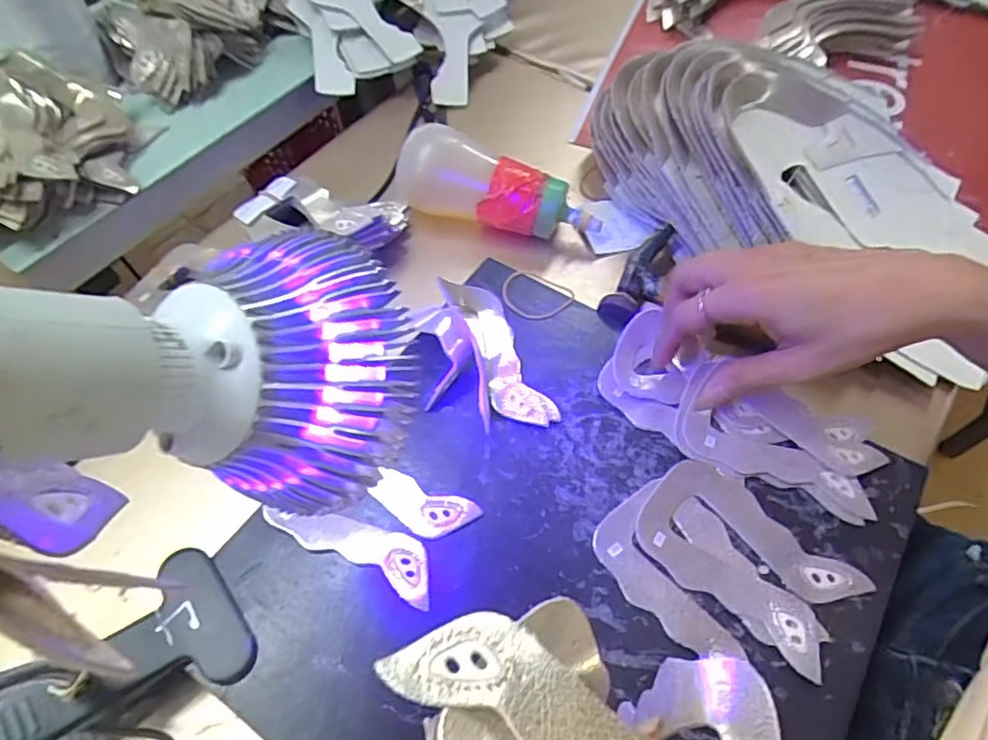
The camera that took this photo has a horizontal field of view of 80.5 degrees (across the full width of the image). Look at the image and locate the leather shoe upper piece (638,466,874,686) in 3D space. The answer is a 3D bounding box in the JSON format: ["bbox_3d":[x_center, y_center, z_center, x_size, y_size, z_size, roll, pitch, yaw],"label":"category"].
[{"bbox_3d":[0.133,0.098,0.310,0.107,0.007,0.064,38,67,21],"label":"leather shoe upper piece"}]

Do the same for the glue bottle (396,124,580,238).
[{"bbox_3d":[-0.004,-0.140,0.454,0.140,0.060,0.051,17,63,12],"label":"glue bottle"}]

